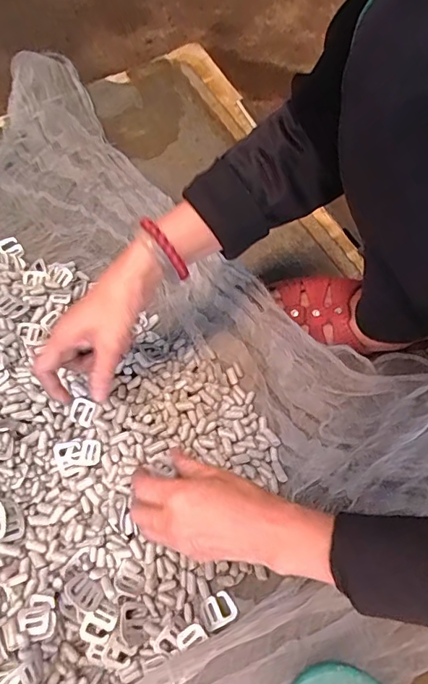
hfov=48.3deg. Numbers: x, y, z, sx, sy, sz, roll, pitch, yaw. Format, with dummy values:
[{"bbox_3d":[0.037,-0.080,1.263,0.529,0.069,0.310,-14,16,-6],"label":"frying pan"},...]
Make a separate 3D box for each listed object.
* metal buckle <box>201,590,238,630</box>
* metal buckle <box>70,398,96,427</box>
[{"bbox_3d":[0.004,0.235,0.419,0.029,0.004,0.027,-32,47,-2],"label":"metal buckle"},{"bbox_3d":[-0.136,0.072,0.495,0.024,0.006,0.025,15,69,6],"label":"metal buckle"}]

